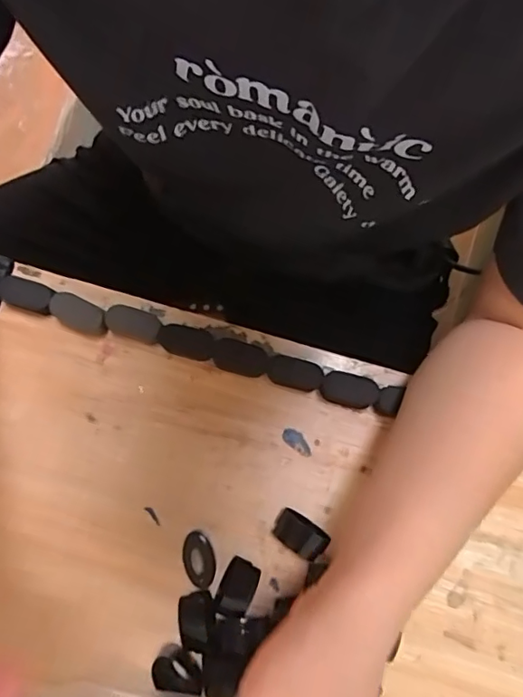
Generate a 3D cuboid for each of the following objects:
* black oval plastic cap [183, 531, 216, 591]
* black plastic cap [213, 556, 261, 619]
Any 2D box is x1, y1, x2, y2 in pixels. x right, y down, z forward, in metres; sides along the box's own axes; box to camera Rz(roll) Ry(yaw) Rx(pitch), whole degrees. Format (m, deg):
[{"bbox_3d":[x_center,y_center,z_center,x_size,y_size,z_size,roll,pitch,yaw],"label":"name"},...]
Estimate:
[{"bbox_3d":[-0.038,0.131,0.323,0.019,0.011,0.033,-10,77,-3],"label":"black oval plastic cap"},{"bbox_3d":[-0.015,0.147,0.319,0.021,0.017,0.032,23,78,5],"label":"black plastic cap"}]

